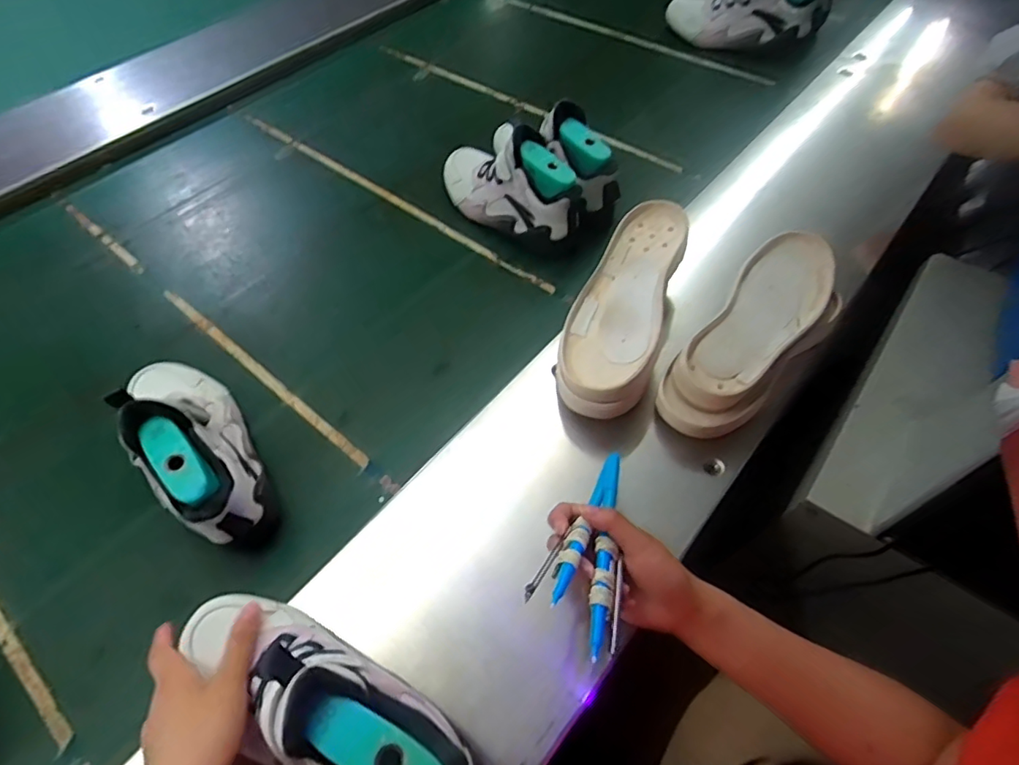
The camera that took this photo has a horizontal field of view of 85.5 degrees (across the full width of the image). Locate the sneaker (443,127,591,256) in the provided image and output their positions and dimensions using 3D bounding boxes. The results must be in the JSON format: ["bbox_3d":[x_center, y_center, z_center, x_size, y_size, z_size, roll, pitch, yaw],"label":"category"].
[{"bbox_3d":[-0.002,-0.268,0.735,0.241,0.126,0.078,34,63,23],"label":"sneaker"}]

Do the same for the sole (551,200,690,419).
[{"bbox_3d":[0.122,-0.086,0.586,0.094,0.068,0.258,17,57,14],"label":"sole"}]

